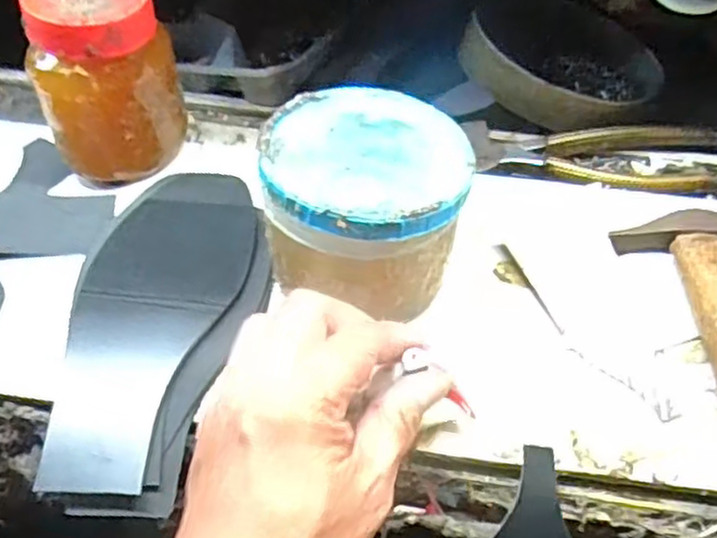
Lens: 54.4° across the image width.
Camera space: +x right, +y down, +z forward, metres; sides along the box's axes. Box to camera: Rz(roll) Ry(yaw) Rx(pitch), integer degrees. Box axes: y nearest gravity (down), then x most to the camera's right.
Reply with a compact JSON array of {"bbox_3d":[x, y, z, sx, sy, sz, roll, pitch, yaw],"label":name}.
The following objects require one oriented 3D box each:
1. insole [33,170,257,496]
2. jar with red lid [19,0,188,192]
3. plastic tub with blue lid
[{"bbox_3d":[-0.110,0.021,0.372,0.084,0.008,0.196,8,53,6],"label":"insole"},{"bbox_3d":[-0.152,-0.117,0.422,0.081,0.105,0.072,-20,55,-15],"label":"jar with red lid"},{"bbox_3d":[0.003,-0.034,0.369,0.102,0.086,0.112,0,52,0],"label":"plastic tub with blue lid"}]

